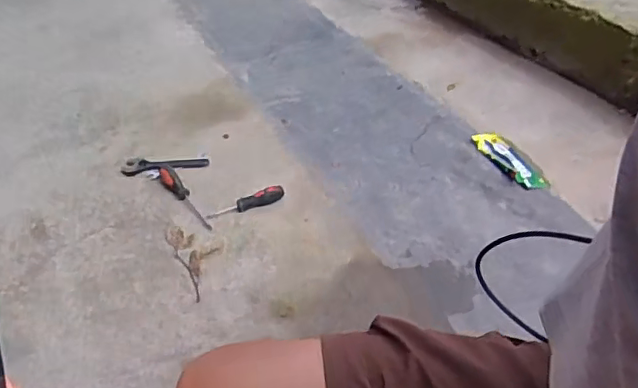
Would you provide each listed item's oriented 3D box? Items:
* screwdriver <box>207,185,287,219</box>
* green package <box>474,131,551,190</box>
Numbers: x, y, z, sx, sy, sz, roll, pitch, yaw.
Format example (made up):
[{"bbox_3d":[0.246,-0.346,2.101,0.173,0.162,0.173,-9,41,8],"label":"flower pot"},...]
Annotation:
[{"bbox_3d":[-0.159,0.020,1.265,0.174,0.032,0.038,-20,47,-18],"label":"screwdriver"},{"bbox_3d":[0.462,-0.079,1.386,0.085,0.025,0.226,-16,45,-15],"label":"green package"}]

